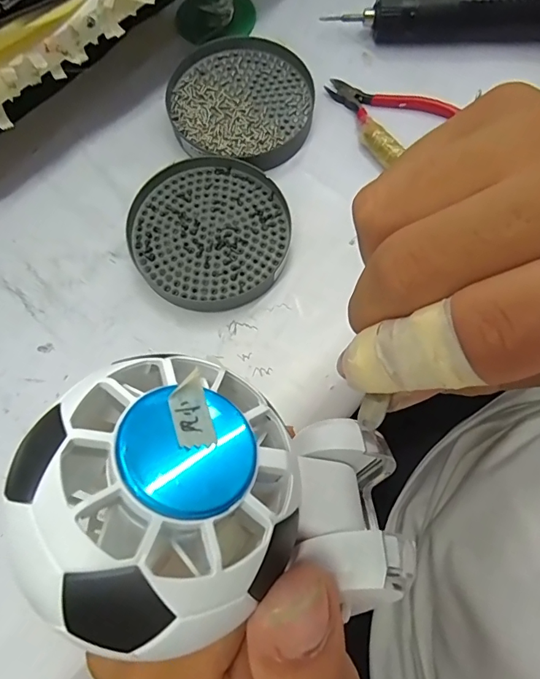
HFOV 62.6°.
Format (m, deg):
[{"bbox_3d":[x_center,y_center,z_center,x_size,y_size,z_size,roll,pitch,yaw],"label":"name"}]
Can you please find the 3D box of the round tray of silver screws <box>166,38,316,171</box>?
[{"bbox_3d":[-0.023,-0.187,0.351,0.111,0.014,0.106,0,74,-1],"label":"round tray of silver screws"}]

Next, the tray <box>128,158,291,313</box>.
[{"bbox_3d":[-0.043,-0.078,0.321,0.111,0.015,0.115,0,74,-1],"label":"tray"}]

